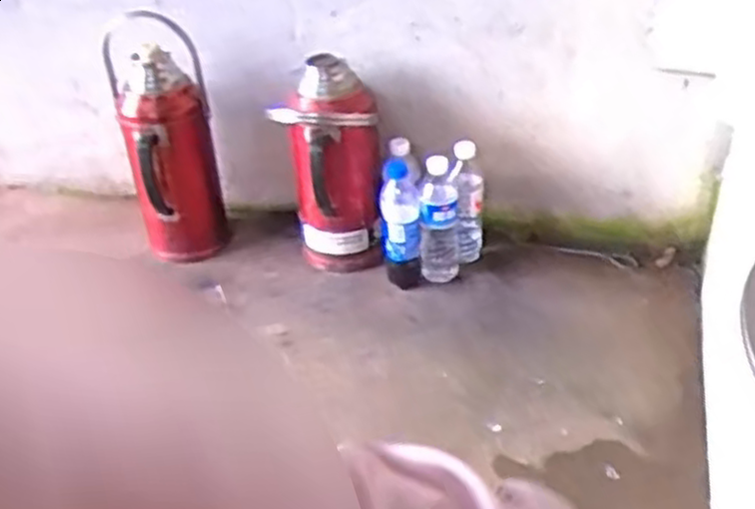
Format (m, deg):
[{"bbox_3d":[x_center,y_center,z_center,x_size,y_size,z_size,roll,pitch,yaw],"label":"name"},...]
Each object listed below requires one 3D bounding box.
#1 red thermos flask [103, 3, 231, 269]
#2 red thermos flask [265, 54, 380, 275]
[{"bbox_3d":[-0.362,-0.179,1.338,0.136,0.452,0.126,-18,37,-19],"label":"red thermos flask"},{"bbox_3d":[-0.078,-0.124,1.293,0.144,0.367,0.157,-12,35,-10],"label":"red thermos flask"}]

